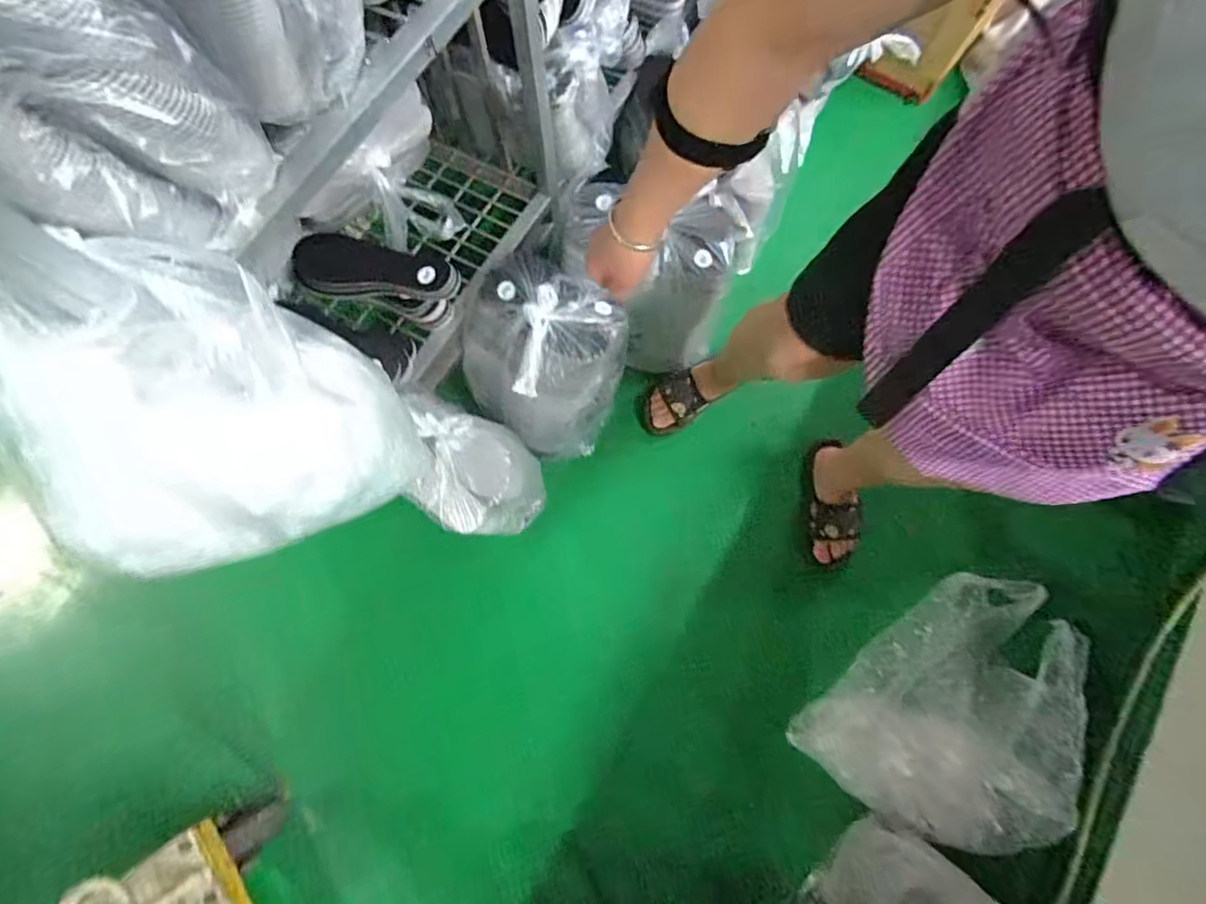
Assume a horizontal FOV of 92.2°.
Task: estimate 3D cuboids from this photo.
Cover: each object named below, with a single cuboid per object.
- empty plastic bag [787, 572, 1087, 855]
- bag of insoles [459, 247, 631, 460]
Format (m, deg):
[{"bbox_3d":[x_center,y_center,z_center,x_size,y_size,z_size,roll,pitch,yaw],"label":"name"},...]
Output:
[{"bbox_3d":[0.573,0.404,0.908,0.443,0.102,0.305,-40,80,-10],"label":"empty plastic bag"},{"bbox_3d":[-0.101,-0.152,0.951,0.256,0.237,0.222,36,78,8],"label":"bag of insoles"}]

